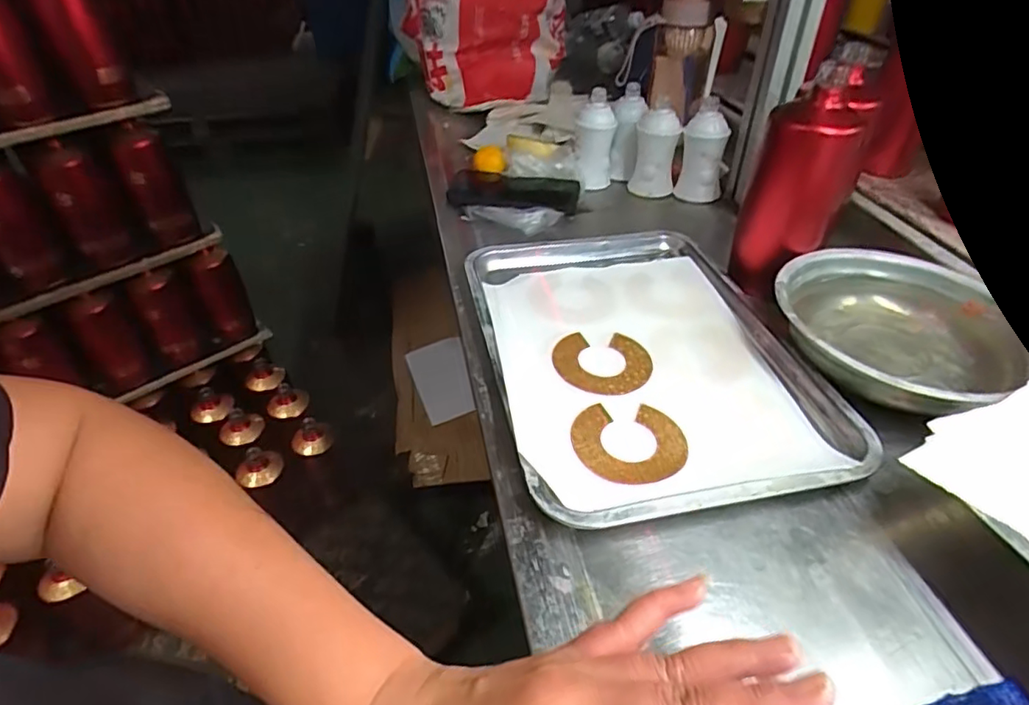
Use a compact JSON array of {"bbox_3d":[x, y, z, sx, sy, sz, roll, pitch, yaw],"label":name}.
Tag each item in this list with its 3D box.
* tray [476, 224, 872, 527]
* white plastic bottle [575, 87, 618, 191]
[{"bbox_3d":[0.105,-0.007,0.507,0.254,0.022,0.342,-6,39,-11],"label":"tray"},{"bbox_3d":[0.105,-0.273,0.752,0.050,0.105,0.057,-1,42,0],"label":"white plastic bottle"}]

